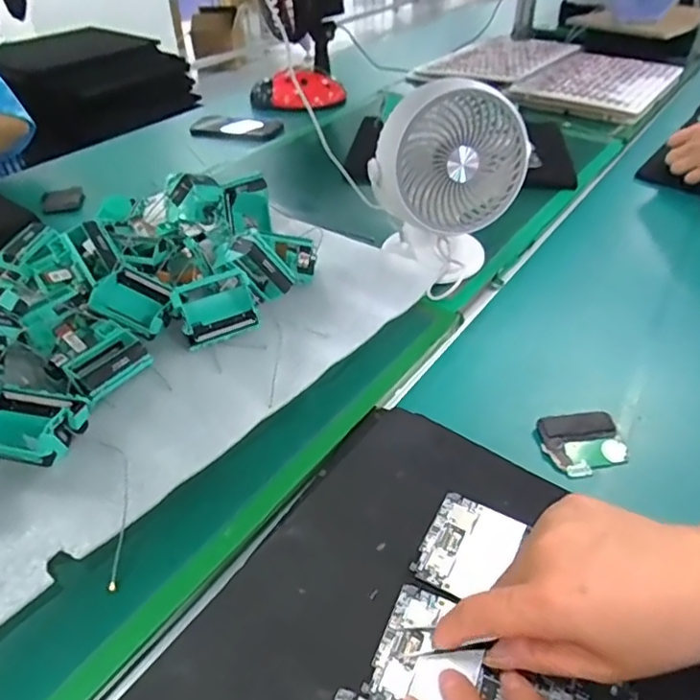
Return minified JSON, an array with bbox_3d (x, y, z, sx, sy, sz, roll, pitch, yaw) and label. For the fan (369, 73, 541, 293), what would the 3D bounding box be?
[{"bbox_3d":[0.097,-0.171,0.583,0.151,0.201,0.115,-8,41,-7],"label":"fan"}]

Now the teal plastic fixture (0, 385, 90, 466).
[{"bbox_3d":[-0.246,0.059,0.436,0.067,0.036,0.061,5,41,8],"label":"teal plastic fixture"}]

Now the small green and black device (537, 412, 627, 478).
[{"bbox_3d":[0.191,0.077,0.468,0.063,0.017,0.053,-8,41,-7],"label":"small green and black device"}]

